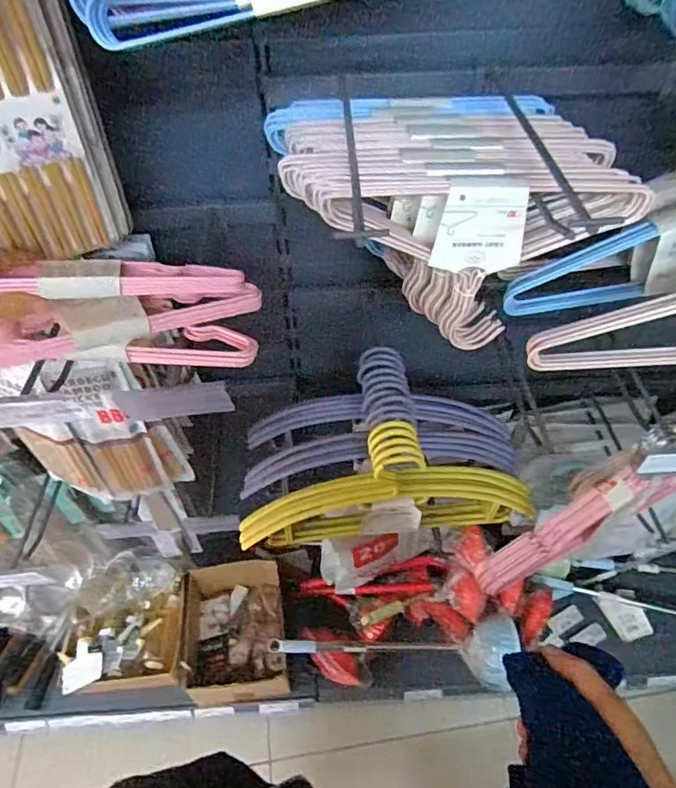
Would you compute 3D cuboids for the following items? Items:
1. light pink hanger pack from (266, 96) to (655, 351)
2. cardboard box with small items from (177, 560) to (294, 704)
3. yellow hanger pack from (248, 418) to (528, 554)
[{"bbox_3d":[0.109,-0.194,0.586,0.343,0.177,0.220,-5,49,-3],"label":"light pink hanger pack"},{"bbox_3d":[-0.248,0.540,1.234,0.237,0.118,0.304,-7,50,-4],"label":"cardboard box with small items"},{"bbox_3d":[0.067,0.132,0.693,0.394,0.210,0.064,-6,49,-3],"label":"yellow hanger pack"}]

